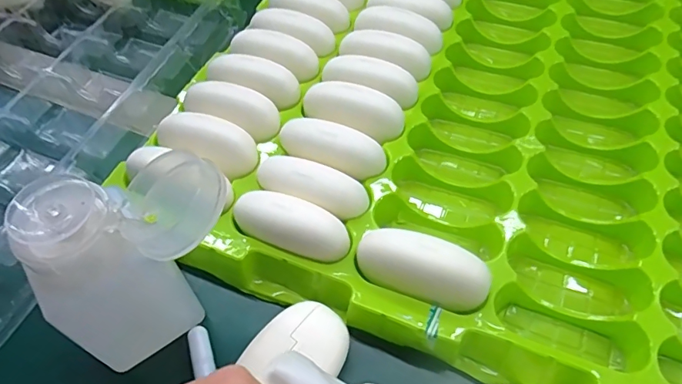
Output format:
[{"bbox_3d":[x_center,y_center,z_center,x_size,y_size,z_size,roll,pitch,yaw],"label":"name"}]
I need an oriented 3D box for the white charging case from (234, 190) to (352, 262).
[{"bbox_3d":[-0.030,0.016,0.252,0.066,0.030,0.024,15,58,13],"label":"white charging case"}]

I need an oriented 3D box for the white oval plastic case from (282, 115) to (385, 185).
[{"bbox_3d":[-0.007,-0.029,0.284,0.064,0.028,0.024,15,58,13],"label":"white oval plastic case"}]

